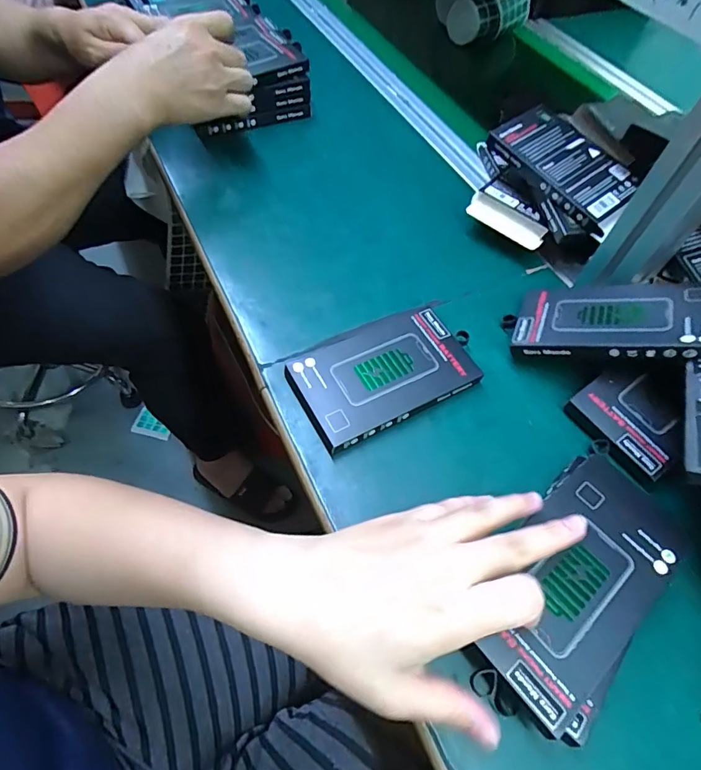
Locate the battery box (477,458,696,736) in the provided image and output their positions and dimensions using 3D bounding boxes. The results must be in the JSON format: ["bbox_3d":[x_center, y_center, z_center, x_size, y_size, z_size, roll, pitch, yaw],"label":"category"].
[{"bbox_3d":[0.140,0.114,0.273,0.076,0.012,0.161,35,60,17],"label":"battery box"}]

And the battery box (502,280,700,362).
[{"bbox_3d":[0.206,-0.048,0.361,0.155,0.021,0.081,3,49,31],"label":"battery box"}]

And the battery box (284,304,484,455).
[{"bbox_3d":[0.028,-0.010,0.360,0.140,0.016,0.081,-25,63,-17],"label":"battery box"}]

